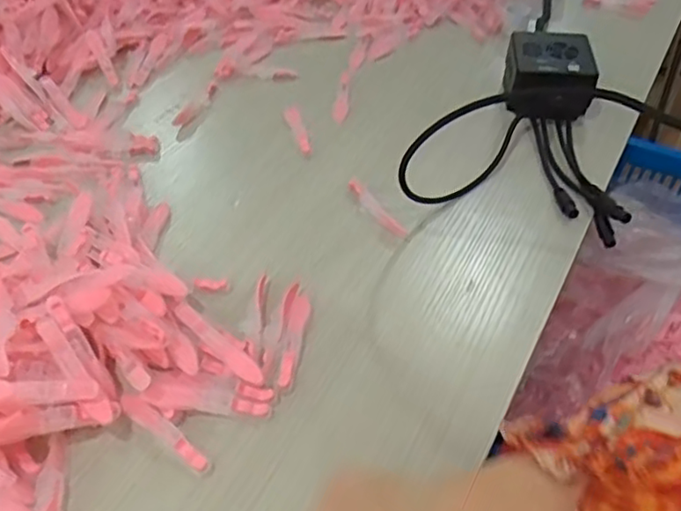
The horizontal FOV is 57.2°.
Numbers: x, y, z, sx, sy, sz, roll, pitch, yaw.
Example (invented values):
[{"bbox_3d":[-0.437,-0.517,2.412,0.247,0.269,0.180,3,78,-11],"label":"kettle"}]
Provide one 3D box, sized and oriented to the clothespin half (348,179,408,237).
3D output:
[{"bbox_3d":[0.026,-0.039,0.507,0.016,0.010,0.073,-27,55,-25],"label":"clothespin half"}]

